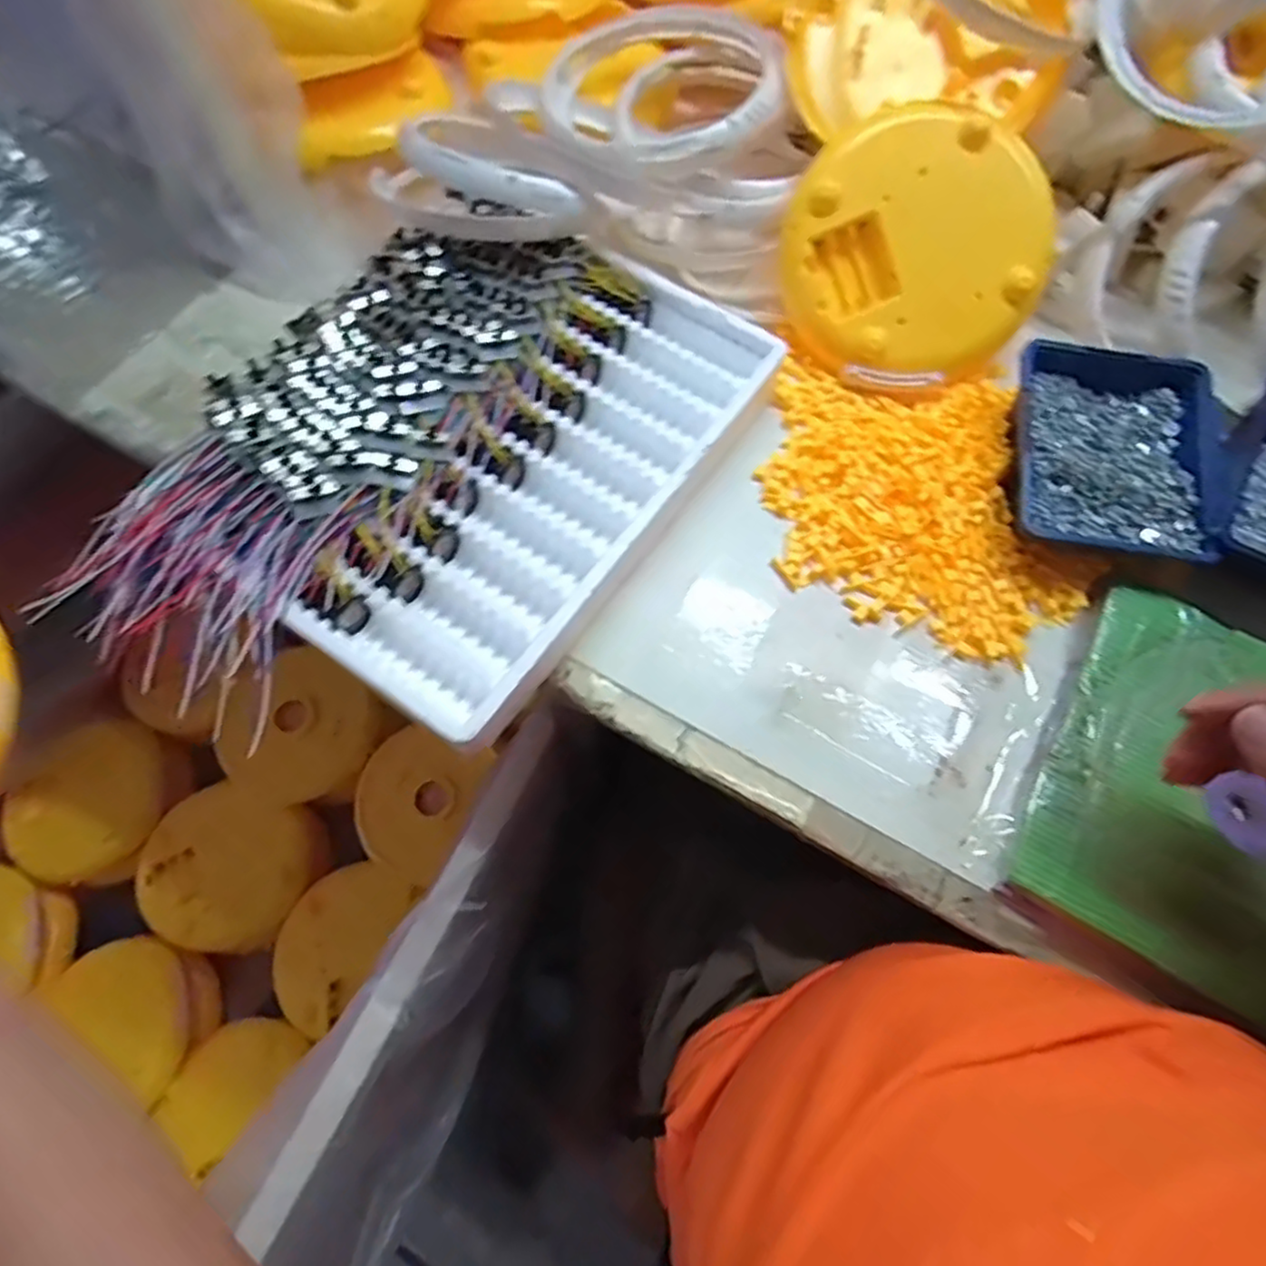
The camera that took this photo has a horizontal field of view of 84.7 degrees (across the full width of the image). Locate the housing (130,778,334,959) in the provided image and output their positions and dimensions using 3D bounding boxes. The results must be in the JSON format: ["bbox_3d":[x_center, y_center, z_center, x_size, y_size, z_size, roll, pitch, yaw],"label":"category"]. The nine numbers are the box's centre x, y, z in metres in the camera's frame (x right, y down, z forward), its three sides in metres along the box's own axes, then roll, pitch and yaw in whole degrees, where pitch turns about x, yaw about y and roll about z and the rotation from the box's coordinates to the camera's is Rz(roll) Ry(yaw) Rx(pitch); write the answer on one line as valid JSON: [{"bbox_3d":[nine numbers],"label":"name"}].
[{"bbox_3d":[-0.462,0.270,0.792,0.185,0.057,0.169,1,67,-3],"label":"housing"}]

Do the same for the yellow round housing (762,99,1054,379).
[{"bbox_3d":[0.194,-0.263,0.473,0.178,0.028,0.176,39,103,-4],"label":"yellow round housing"}]

